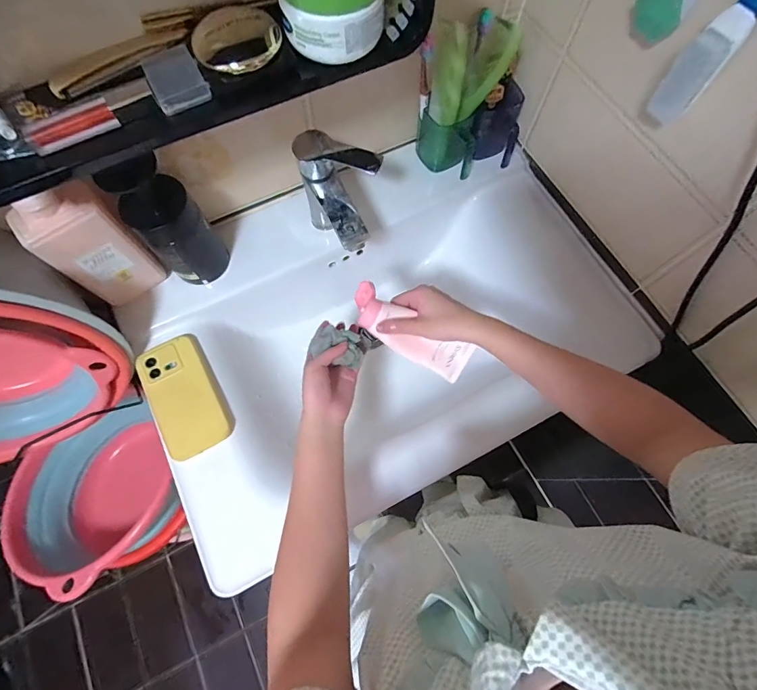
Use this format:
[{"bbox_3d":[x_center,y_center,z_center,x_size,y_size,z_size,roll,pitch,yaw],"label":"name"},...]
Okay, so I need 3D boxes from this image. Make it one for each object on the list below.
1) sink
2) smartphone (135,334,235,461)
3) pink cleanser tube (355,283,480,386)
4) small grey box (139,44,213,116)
[{"bbox_3d":[0.018,-0.004,0.641,0.698,0.158,0.412,-26,73,-9],"label":"sink"},{"bbox_3d":[-0.274,0.069,0.551,0.090,0.014,0.167,-29,74,-10],"label":"smartphone"},{"bbox_3d":[0.037,-0.013,0.493,0.166,0.054,0.060,35,75,-6],"label":"pink cleanser tube"},{"bbox_3d":[-0.181,-0.238,0.350,0.045,0.015,0.056,-25,73,-9],"label":"small grey box"}]

